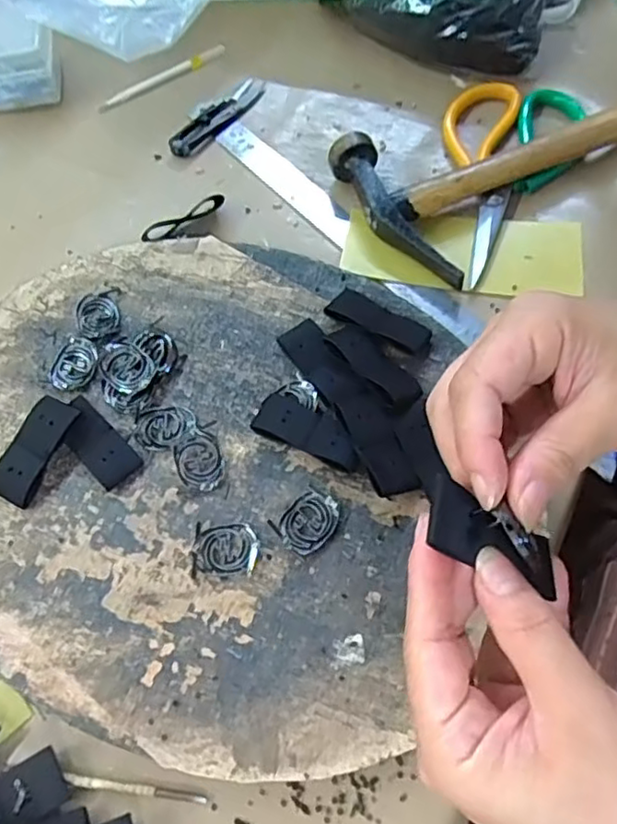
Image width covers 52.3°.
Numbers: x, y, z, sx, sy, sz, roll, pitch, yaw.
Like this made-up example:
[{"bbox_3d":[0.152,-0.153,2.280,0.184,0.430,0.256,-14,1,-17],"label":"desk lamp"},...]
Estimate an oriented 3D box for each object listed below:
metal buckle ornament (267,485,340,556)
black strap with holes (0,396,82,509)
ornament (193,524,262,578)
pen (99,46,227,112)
[{"bbox_3d":[0.000,0.057,0.326,0.033,0.007,0.026,-41,67,-16],"label":"metal buckle ornament"},{"bbox_3d":[-0.152,0.021,0.346,0.028,0.009,0.060,26,81,15],"label":"black strap with holes"},{"bbox_3d":[-0.042,0.070,0.323,0.033,0.005,0.025,0,63,4],"label":"ornament"},{"bbox_3d":[-0.121,-0.278,0.521,0.117,0.007,0.011,-31,66,-13],"label":"pen"}]

